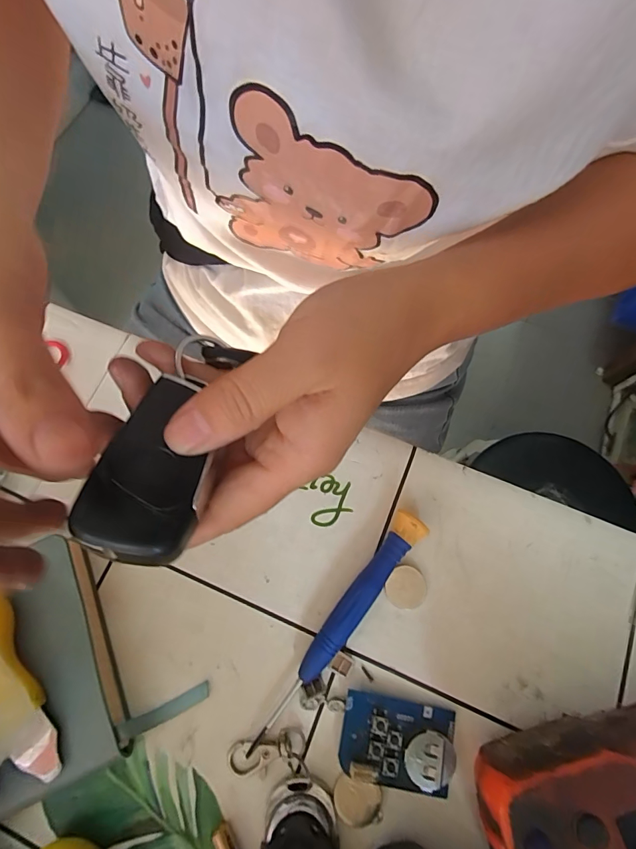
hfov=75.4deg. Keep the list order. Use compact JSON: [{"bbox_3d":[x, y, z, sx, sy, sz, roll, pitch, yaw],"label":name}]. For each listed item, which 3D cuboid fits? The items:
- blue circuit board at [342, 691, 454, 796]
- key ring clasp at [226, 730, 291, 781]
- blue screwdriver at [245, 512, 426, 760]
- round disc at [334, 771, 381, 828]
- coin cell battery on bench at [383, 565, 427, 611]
[{"bbox_3d":[0.034,0.136,0.176,0.048,0.006,0.030,10,73,4],"label":"blue circuit board"},{"bbox_3d":[-0.025,0.144,0.176,0.028,0.004,0.015,-11,72,-2],"label":"key ring clasp"},{"bbox_3d":[0.010,0.092,0.185,0.014,0.017,0.120,34,76,11],"label":"blue screwdriver"},{"bbox_3d":[0.016,0.158,0.171,0.019,0.004,0.016,16,73,6],"label":"round disc"},{"bbox_3d":[0.042,0.077,0.194,0.018,0.004,0.019,16,73,6],"label":"coin cell battery on bench"}]

